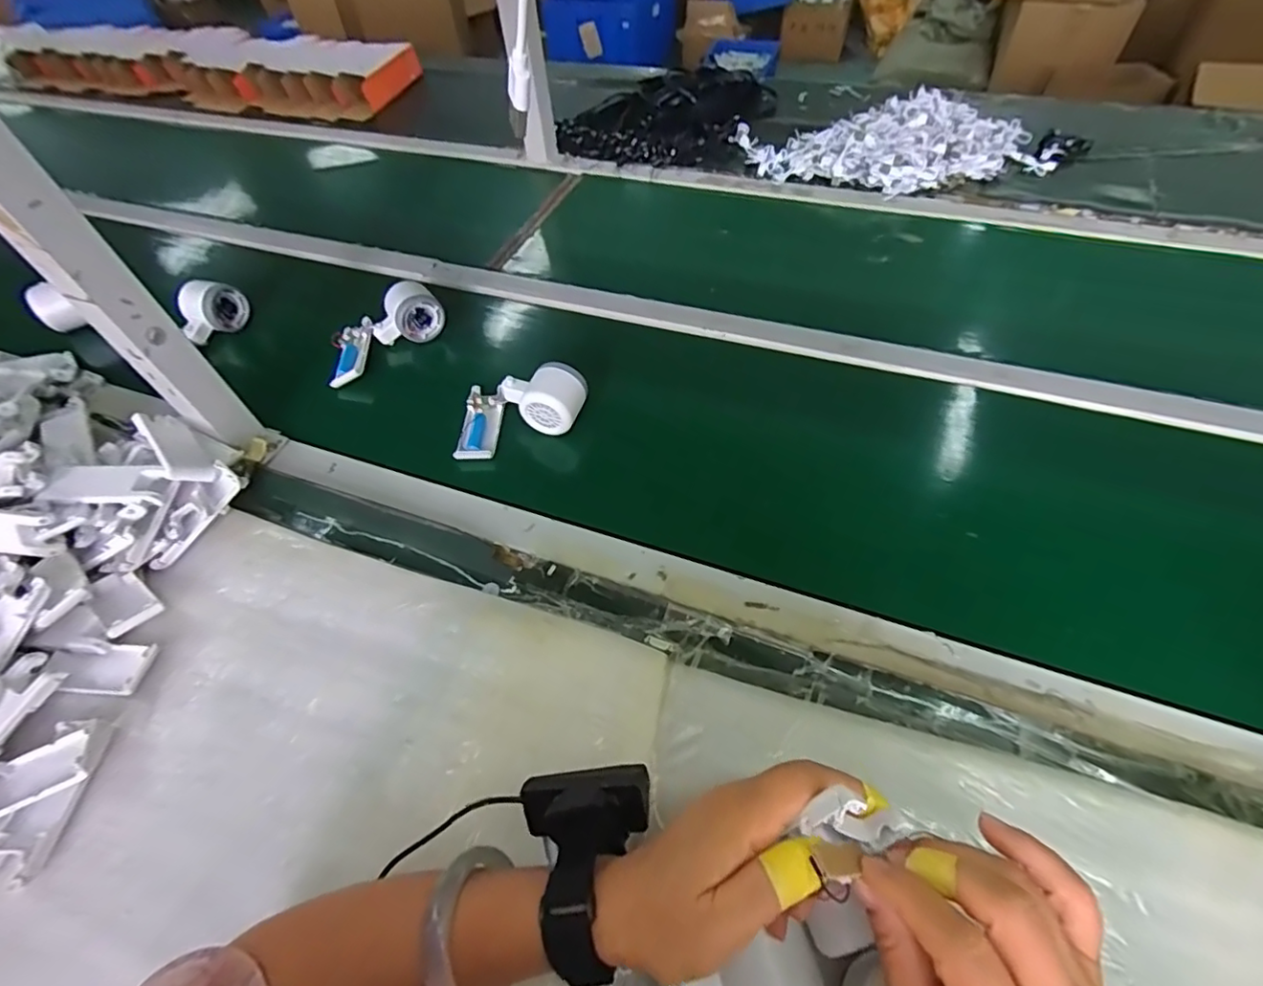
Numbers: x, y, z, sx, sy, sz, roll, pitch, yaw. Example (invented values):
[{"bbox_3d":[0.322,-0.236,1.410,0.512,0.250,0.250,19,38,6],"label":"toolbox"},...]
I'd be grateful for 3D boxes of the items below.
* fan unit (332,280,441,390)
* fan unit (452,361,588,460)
[{"bbox_3d":[-0.305,-0.192,0.698,0.155,0.069,0.068,-41,56,-12],"label":"fan unit"},{"bbox_3d":[-0.115,-0.085,0.599,0.138,0.054,0.089,-18,44,14],"label":"fan unit"}]

